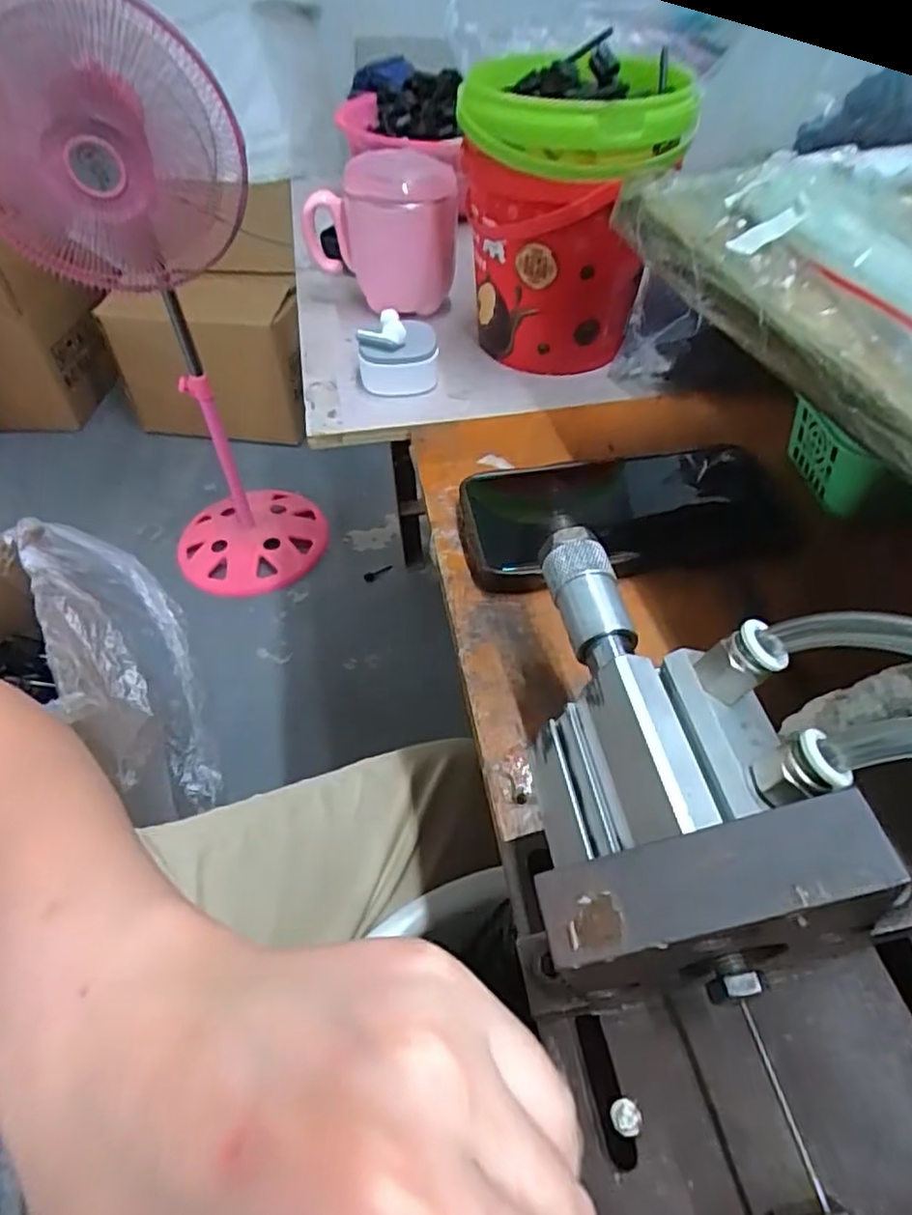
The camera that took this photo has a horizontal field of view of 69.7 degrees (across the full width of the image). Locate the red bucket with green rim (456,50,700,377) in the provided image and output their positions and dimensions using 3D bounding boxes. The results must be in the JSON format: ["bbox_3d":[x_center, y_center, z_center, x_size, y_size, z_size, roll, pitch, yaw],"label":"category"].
[{"bbox_3d":[0.069,-0.243,0.419,0.127,0.153,0.116,7,50,7],"label":"red bucket with green rim"}]

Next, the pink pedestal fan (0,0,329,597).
[{"bbox_3d":[-0.442,-0.399,1.041,0.337,0.836,0.247,-8,50,-6],"label":"pink pedestal fan"}]

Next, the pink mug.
[{"bbox_3d":[-0.057,-0.272,0.483,0.111,0.100,0.076,-3,49,-2],"label":"pink mug"}]

